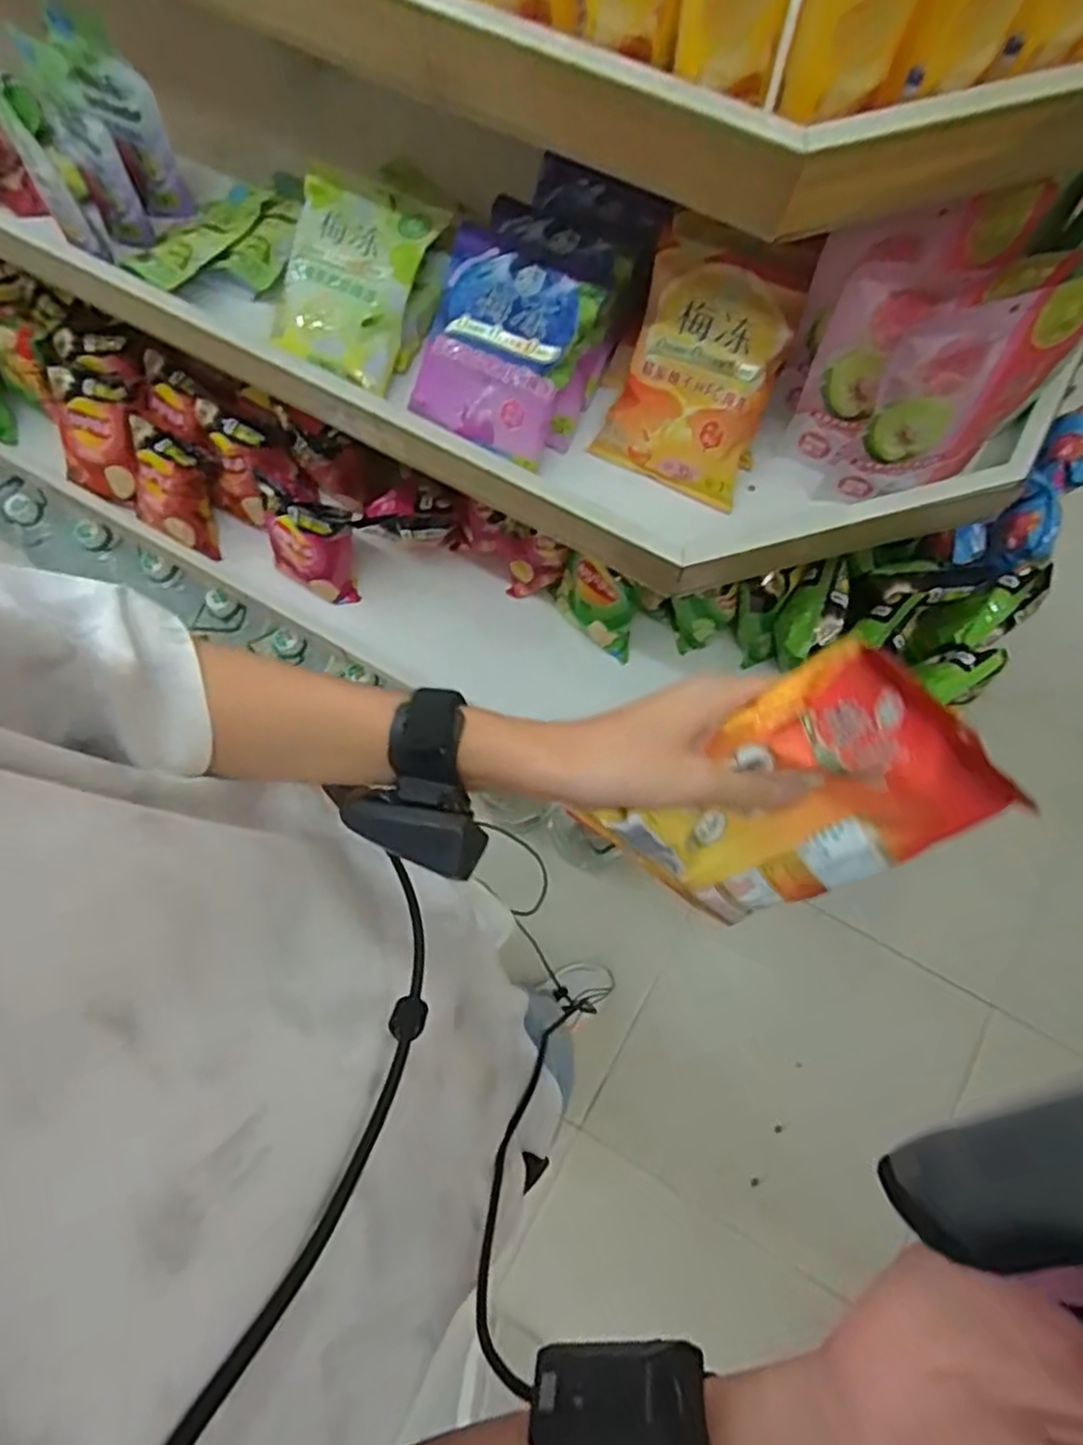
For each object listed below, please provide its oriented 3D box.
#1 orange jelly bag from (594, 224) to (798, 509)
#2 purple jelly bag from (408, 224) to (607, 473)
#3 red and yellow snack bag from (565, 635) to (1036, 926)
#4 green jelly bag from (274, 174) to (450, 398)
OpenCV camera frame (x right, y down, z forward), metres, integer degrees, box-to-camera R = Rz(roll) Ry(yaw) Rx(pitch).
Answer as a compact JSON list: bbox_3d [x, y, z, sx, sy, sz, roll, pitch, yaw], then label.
[{"bbox_3d":[0.158,-0.344,0.736,0.152,0.050,0.201,29,122,12],"label":"orange jelly bag"},{"bbox_3d":[-0.040,-0.384,0.756,0.160,0.050,0.177,27,101,5],"label":"purple jelly bag"},{"bbox_3d":[0.140,0.049,0.399,0.186,0.027,0.140,-32,117,23],"label":"red and yellow snack bag"},{"bbox_3d":[-0.209,-0.479,0.790,0.157,0.031,0.193,28,101,12],"label":"green jelly bag"}]

